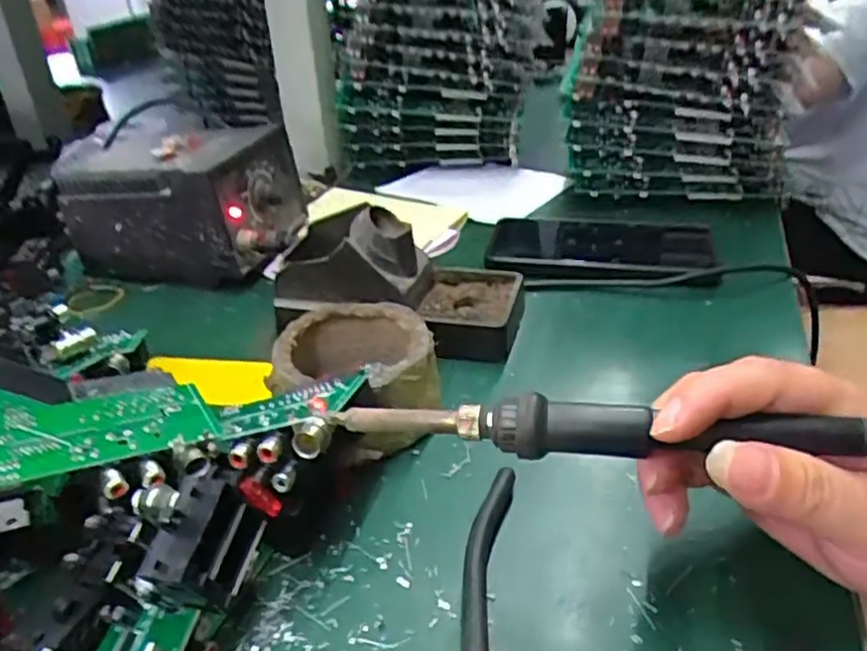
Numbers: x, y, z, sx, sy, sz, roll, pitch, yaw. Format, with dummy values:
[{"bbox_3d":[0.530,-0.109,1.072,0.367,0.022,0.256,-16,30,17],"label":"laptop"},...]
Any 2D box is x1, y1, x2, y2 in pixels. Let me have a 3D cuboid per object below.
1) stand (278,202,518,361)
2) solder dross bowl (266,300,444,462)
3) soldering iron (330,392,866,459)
[{"bbox_3d":[-0.025,-0.031,0.435,0.158,0.070,0.082,5,33,14],"label":"stand"},{"bbox_3d":[-0.039,0.028,0.363,0.082,0.047,0.088,-2,32,2],"label":"solder dross bowl"},{"bbox_3d":[0.065,0.035,0.234,0.205,0.015,0.014,1,32,13],"label":"soldering iron"}]

